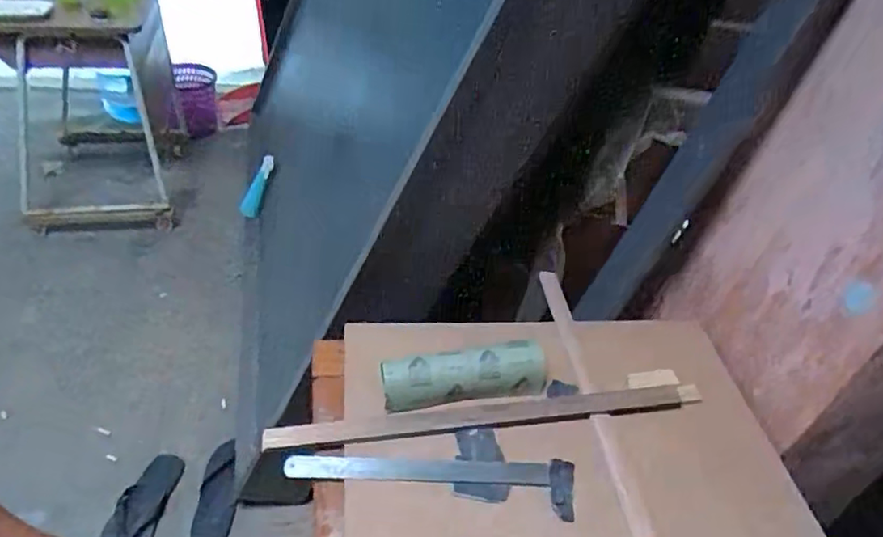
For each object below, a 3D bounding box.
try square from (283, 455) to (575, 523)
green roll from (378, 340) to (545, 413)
[{"bbox_3d":[-0.012,0.259,0.762,0.357,0.014,0.071,4,40,-1],"label":"try square"},{"bbox_3d":[0.034,0.150,0.860,0.234,0.059,0.072,-4,41,-10],"label":"green roll"}]

